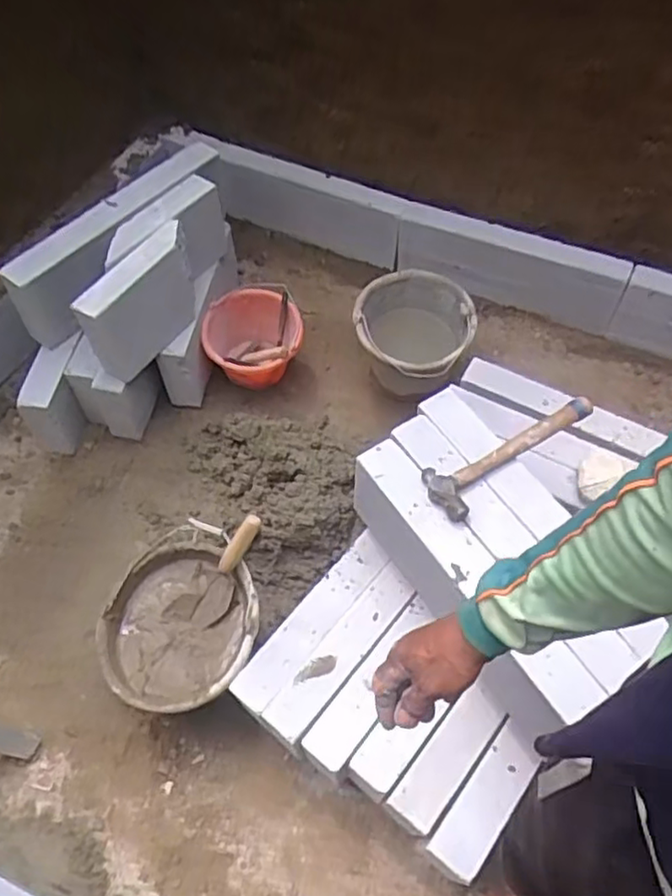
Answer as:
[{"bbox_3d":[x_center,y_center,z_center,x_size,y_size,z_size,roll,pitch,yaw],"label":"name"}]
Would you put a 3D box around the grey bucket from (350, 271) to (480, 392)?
[{"bbox_3d":[0.185,-0.262,1.678,0.289,0.238,0.308,0,56,0],"label":"grey bucket"}]

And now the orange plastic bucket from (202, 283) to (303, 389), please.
[{"bbox_3d":[-0.211,-0.268,1.704,0.237,0.183,0.257,0,56,0],"label":"orange plastic bucket"}]

